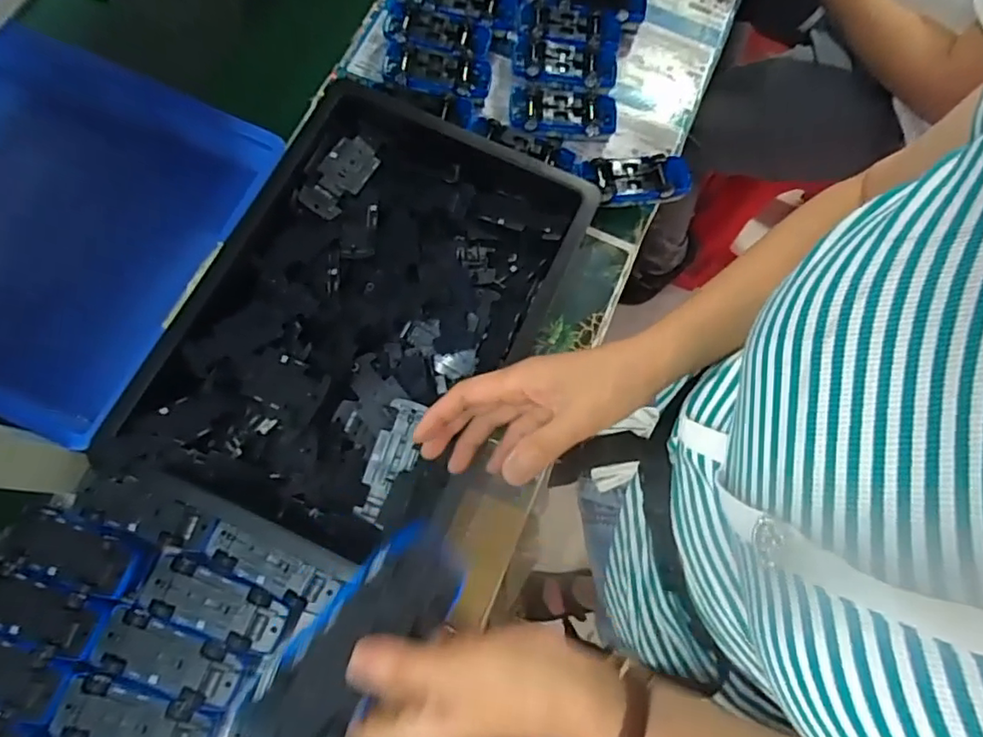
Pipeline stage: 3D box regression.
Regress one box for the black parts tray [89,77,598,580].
[{"bbox_3d":[-0.123,-0.053,0.569,0.315,0.073,0.456,23,75,5],"label":"black parts tray"}]

